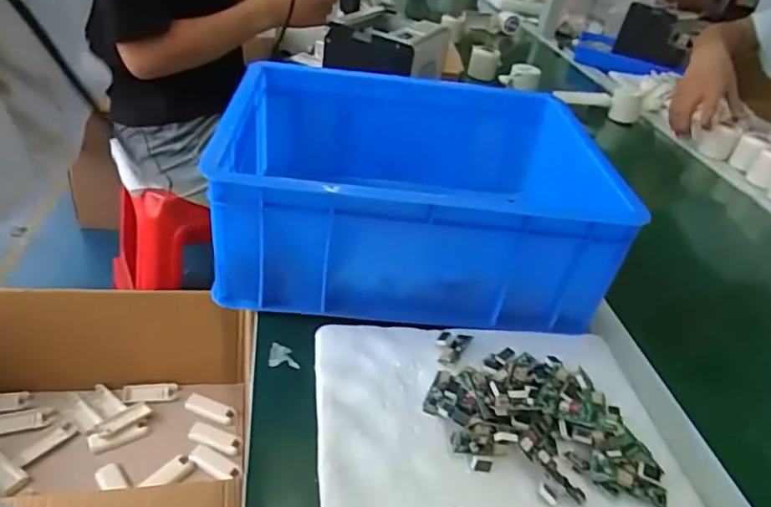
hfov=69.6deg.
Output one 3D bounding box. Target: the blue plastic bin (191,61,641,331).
[{"bbox_3d":[0.024,-0.067,0.536,0.328,0.116,0.263,5,35,-7],"label":"blue plastic bin"}]

